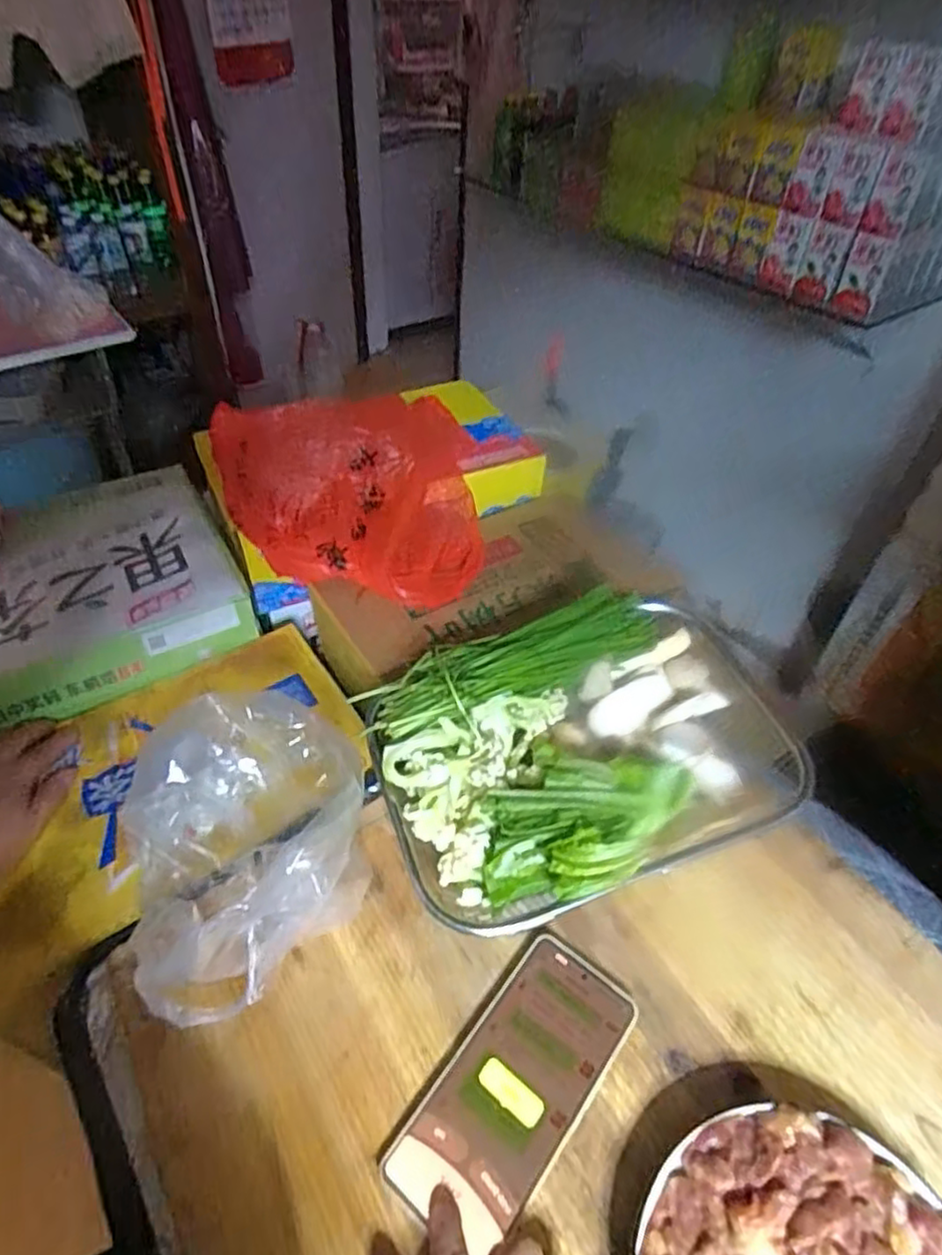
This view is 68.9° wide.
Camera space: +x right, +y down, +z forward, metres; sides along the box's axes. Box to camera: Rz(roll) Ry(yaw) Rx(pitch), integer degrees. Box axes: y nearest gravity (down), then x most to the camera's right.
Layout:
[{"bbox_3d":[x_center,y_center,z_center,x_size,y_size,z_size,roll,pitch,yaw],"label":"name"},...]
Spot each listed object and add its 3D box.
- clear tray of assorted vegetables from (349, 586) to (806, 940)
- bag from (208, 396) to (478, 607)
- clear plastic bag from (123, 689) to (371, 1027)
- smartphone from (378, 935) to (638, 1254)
[{"bbox_3d":[0.087,0.093,0.522,0.300,0.098,0.214,-16,48,-17],"label":"clear tray of assorted vegetables"},{"bbox_3d":[-0.108,-0.128,0.677,0.246,0.129,0.220,-11,47,-13],"label":"bag"},{"bbox_3d":[-0.156,0.139,0.471,0.155,0.135,0.193,-19,49,-20],"label":"clear plastic bag"},{"bbox_3d":[0.026,0.273,0.413,0.076,0.009,0.161,35,59,28],"label":"smartphone"}]

